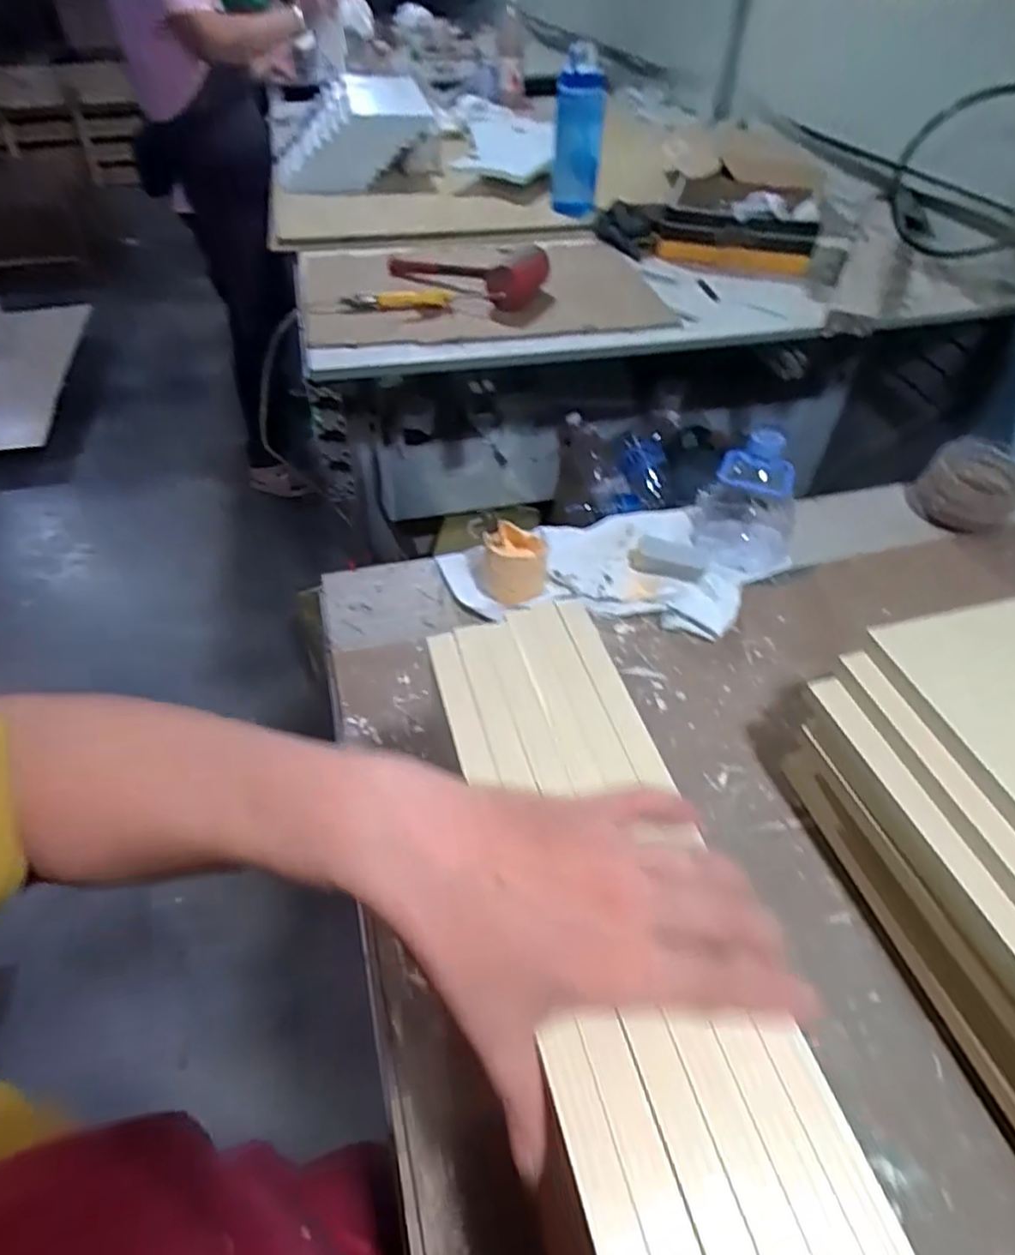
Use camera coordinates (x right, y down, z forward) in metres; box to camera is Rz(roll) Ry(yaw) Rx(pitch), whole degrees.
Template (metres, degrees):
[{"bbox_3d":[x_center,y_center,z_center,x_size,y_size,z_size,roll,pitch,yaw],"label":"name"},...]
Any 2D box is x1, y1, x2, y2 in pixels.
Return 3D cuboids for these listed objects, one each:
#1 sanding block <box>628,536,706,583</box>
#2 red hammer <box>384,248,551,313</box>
[{"bbox_3d":[0.158,-0.067,0.675,0.072,0.029,0.023,14,48,12],"label":"sanding block"},{"bbox_3d":[-0.084,-0.656,1.243,0.307,0.079,0.094,34,55,28],"label":"red hammer"}]

